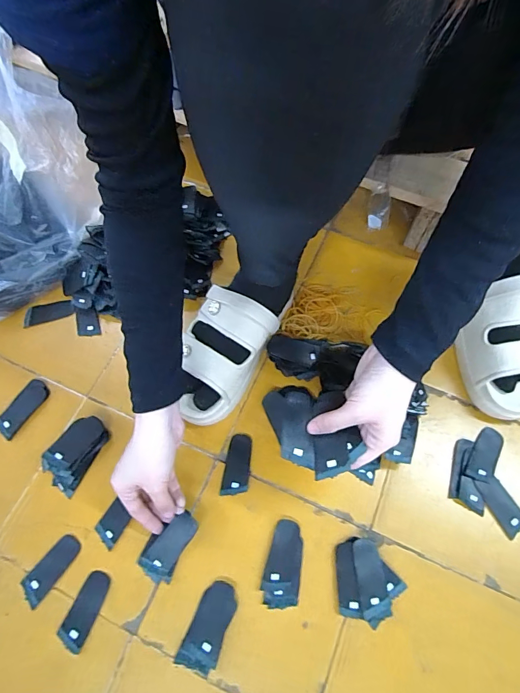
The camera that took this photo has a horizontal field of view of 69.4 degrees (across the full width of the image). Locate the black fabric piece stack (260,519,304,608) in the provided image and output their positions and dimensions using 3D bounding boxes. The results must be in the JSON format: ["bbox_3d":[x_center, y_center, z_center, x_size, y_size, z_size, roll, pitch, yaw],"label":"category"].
[{"bbox_3d":[0.027,0.247,0.428,0.040,0.009,0.086,8,67,5],"label":"black fabric piece stack"}]

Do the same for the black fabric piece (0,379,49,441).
[{"bbox_3d":[-0.322,0.083,0.509,0.035,0.005,0.080,32,65,1],"label":"black fabric piece"}]

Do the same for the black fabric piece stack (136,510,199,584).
[{"bbox_3d":[-0.104,0.228,0.429,0.044,0.007,0.077,37,81,16],"label":"black fabric piece stack"}]

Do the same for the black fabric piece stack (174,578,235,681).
[{"bbox_3d":[-0.055,0.302,0.404,0.041,0.006,0.084,22,69,11],"label":"black fabric piece stack"}]

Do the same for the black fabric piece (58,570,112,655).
[{"bbox_3d":[-0.195,0.291,0.416,0.030,0.006,0.074,18,68,10],"label":"black fabric piece"}]

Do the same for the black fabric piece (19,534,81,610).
[{"bbox_3d":[-0.242,0.256,0.434,0.032,0.006,0.074,34,72,15],"label":"black fabric piece"}]

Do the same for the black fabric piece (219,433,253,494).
[{"bbox_3d":[-0.028,0.150,0.476,0.033,0.004,0.074,9,67,6],"label":"black fabric piece"}]

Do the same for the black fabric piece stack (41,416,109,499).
[{"bbox_3d":[-0.238,0.133,0.479,0.057,0.021,0.092,25,70,12],"label":"black fabric piece stack"}]

